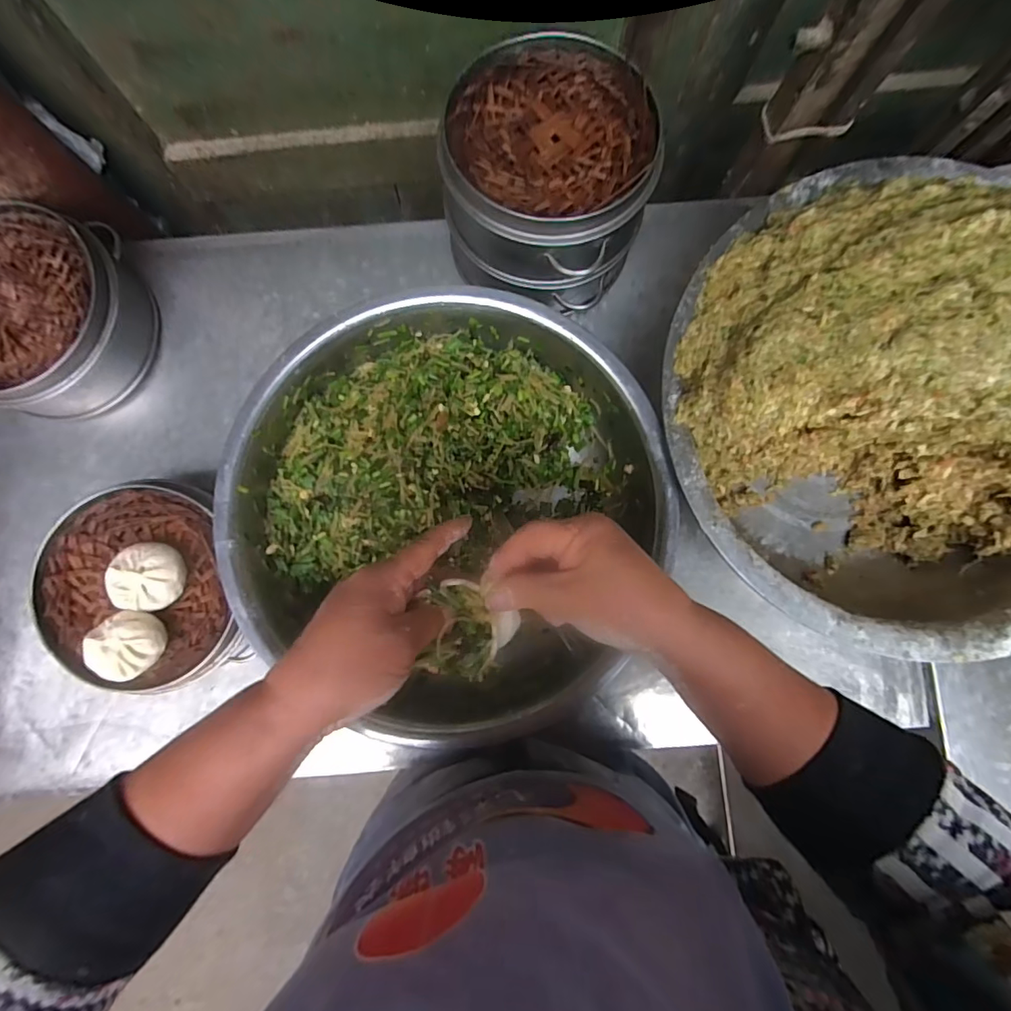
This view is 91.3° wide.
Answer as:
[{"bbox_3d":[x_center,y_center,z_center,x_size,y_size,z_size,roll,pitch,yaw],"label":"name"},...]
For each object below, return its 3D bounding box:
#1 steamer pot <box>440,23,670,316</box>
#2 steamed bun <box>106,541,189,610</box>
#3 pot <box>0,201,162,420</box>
[{"bbox_3d":[0.042,-0.311,0.488,0.183,0.144,0.203,8,85,2],"label":"steamer pot"},{"bbox_3d":[-0.322,0.064,0.447,0.054,0.034,0.059,4,85,1],"label":"steamed bun"},{"bbox_3d":[-0.470,-0.190,0.508,0.183,0.095,0.191,0,85,1],"label":"pot"}]

